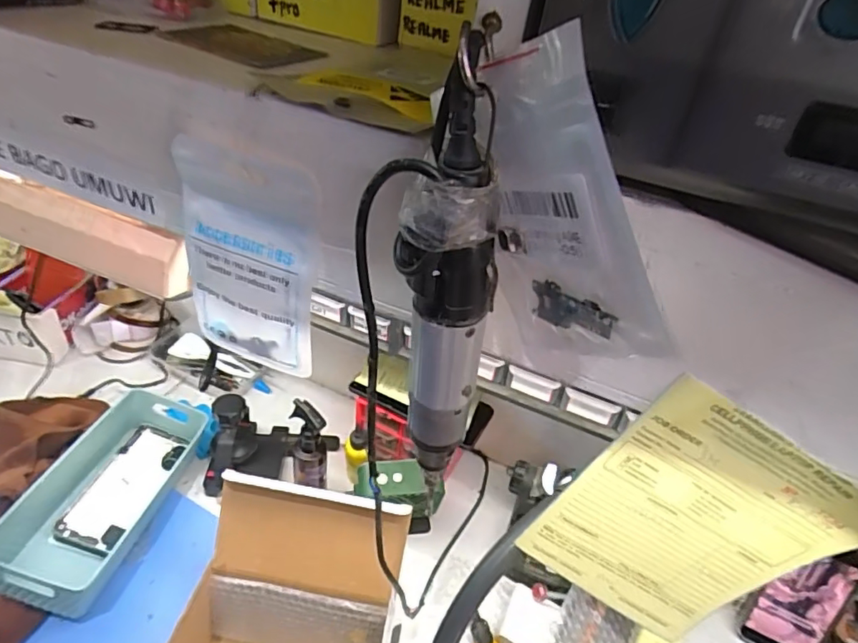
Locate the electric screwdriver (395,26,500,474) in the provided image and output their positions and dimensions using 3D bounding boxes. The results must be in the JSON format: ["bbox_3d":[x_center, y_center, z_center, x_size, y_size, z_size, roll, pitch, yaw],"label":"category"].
[{"bbox_3d":[0.006,-0.007,0.222,0.036,0.186,0.026,12,38,5],"label":"electric screwdriver"}]

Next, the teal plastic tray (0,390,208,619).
[{"bbox_3d":[-0.352,0.185,0.603,0.113,0.083,0.254,14,38,9],"label":"teal plastic tray"}]

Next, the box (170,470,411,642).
[{"bbox_3d":[-0.124,0.263,0.488,0.170,0.173,0.146,10,38,4],"label":"box"}]

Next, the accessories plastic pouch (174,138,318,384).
[{"bbox_3d":[-0.097,-0.027,0.294,0.081,0.130,0.007,17,39,12],"label":"accessories plastic pouch"}]

